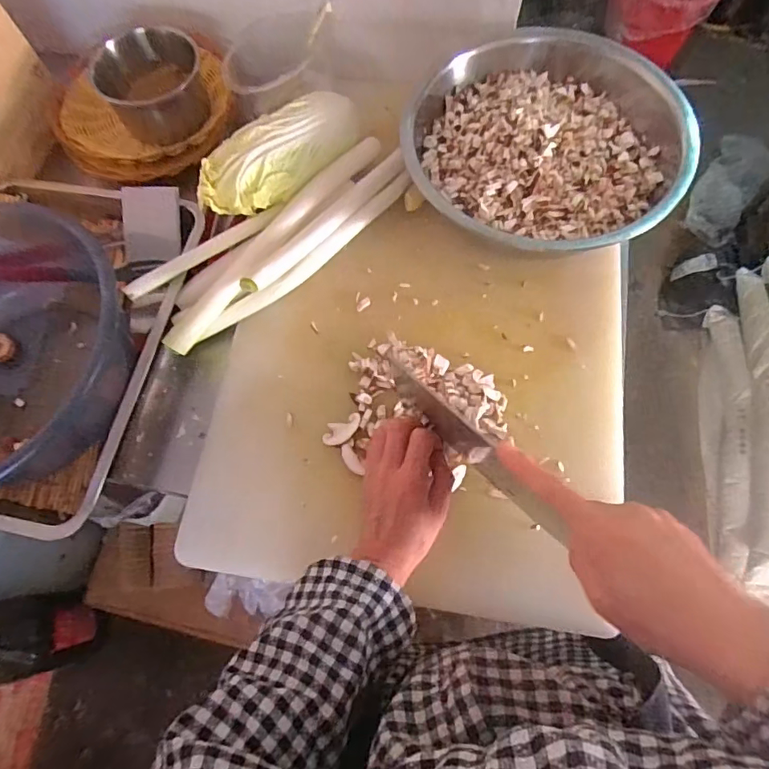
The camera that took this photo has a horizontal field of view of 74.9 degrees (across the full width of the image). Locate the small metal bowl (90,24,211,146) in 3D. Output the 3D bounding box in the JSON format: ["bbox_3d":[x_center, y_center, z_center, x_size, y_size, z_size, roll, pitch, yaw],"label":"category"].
[{"bbox_3d":[-0.283,-0.370,0.621,0.127,0.076,0.099,-26,74,-8],"label":"small metal bowl"}]

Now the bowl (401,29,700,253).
[{"bbox_3d":[0.181,-0.287,0.568,0.299,0.075,0.338,13,73,5],"label":"bowl"}]

